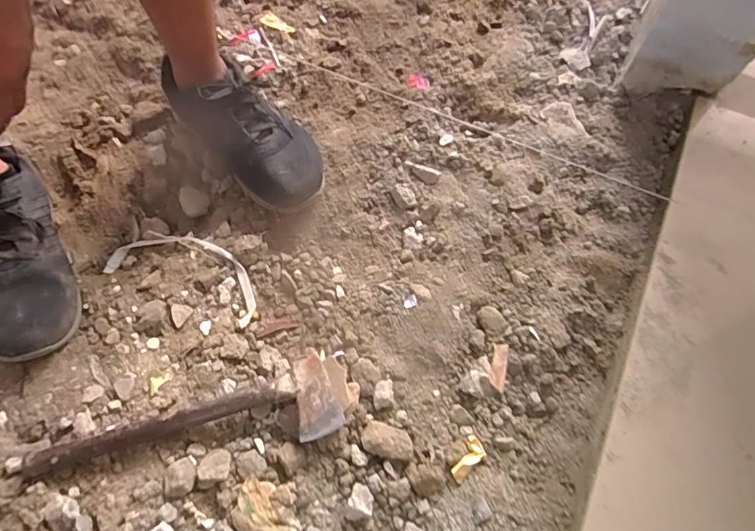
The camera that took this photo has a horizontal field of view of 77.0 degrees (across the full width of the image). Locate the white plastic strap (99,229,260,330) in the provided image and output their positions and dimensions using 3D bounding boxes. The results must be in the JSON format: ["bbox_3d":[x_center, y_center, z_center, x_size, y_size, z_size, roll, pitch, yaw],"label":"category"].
[{"bbox_3d":[-0.222,0.003,0.556,0.194,0.008,0.078,21,63,10],"label":"white plastic strap"}]

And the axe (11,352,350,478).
[{"bbox_3d":[-0.172,0.162,0.447,0.298,0.031,0.073,-18,63,-10],"label":"axe"}]

